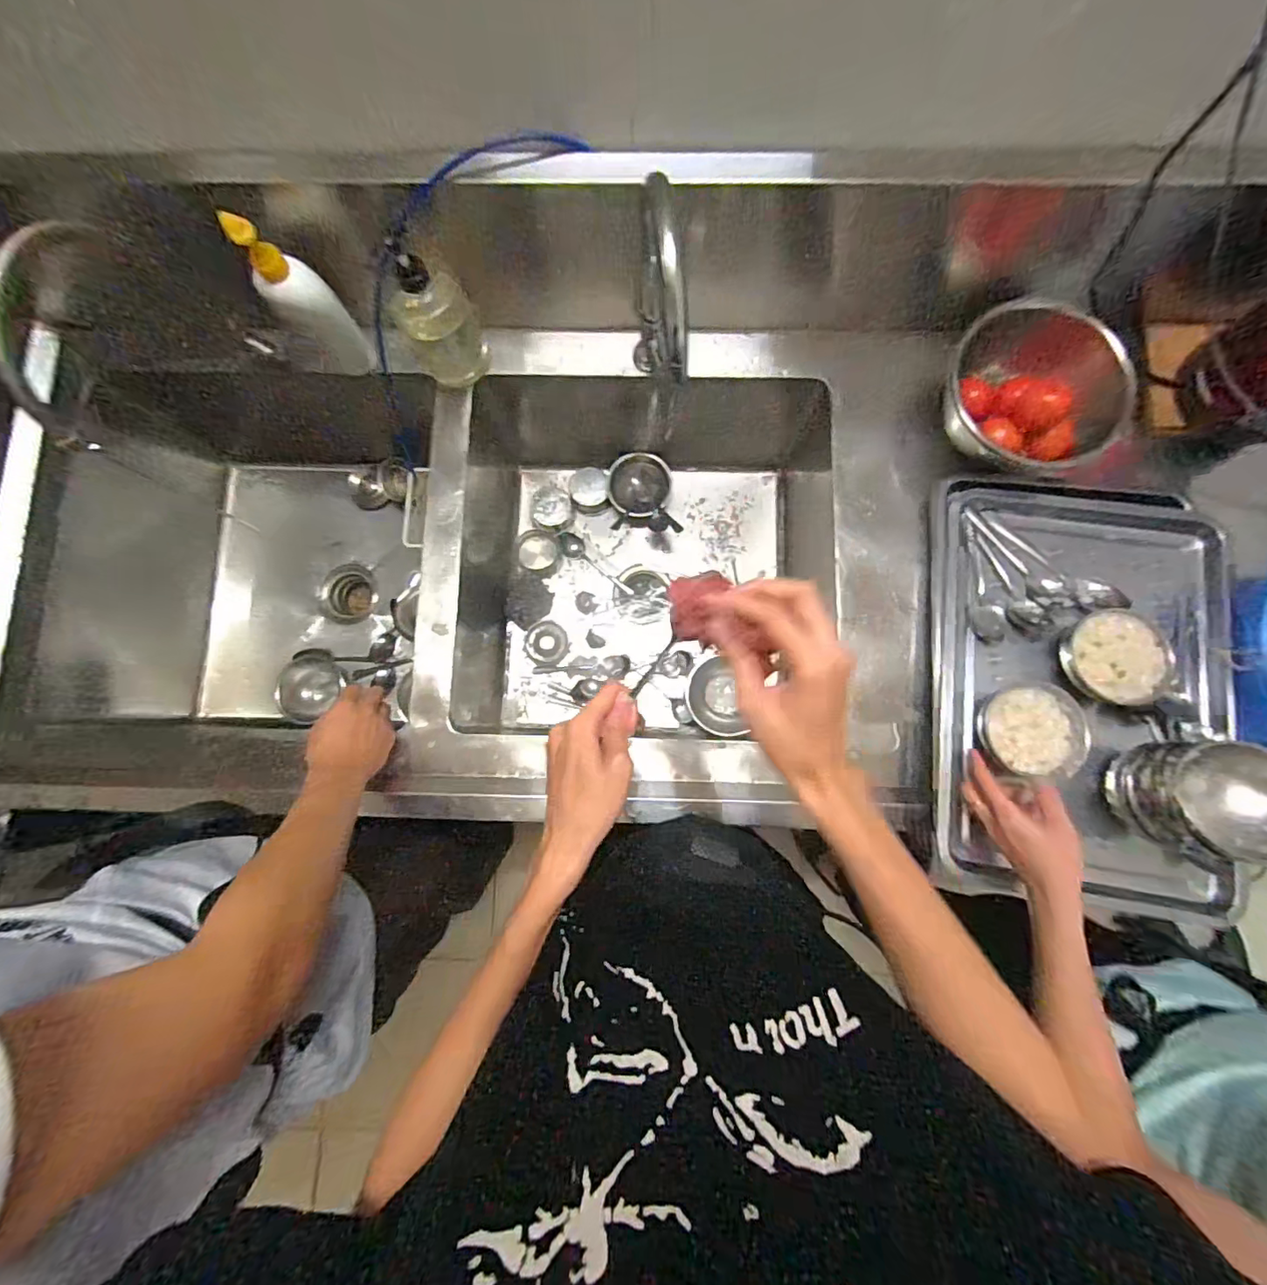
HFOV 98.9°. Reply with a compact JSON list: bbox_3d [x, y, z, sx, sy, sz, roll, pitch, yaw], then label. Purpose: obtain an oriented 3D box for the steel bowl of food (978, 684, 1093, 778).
[{"bbox_3d":[0.448,0.098,0.619,0.104,0.044,0.101,0,82,1],"label":"steel bowl of food"}]

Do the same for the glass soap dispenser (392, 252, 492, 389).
[{"bbox_3d":[-0.247,-0.407,0.690,0.091,0.174,0.067,-24,82,-2],"label":"glass soap dispenser"}]

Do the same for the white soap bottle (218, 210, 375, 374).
[{"bbox_3d":[-0.400,-0.411,0.665,0.071,0.226,0.067,0,82,1],"label":"white soap bottle"}]

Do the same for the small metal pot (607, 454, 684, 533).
[{"bbox_3d":[0.015,-0.259,0.970,0.116,0.089,0.169,-6,82,0],"label":"small metal pot"}]

